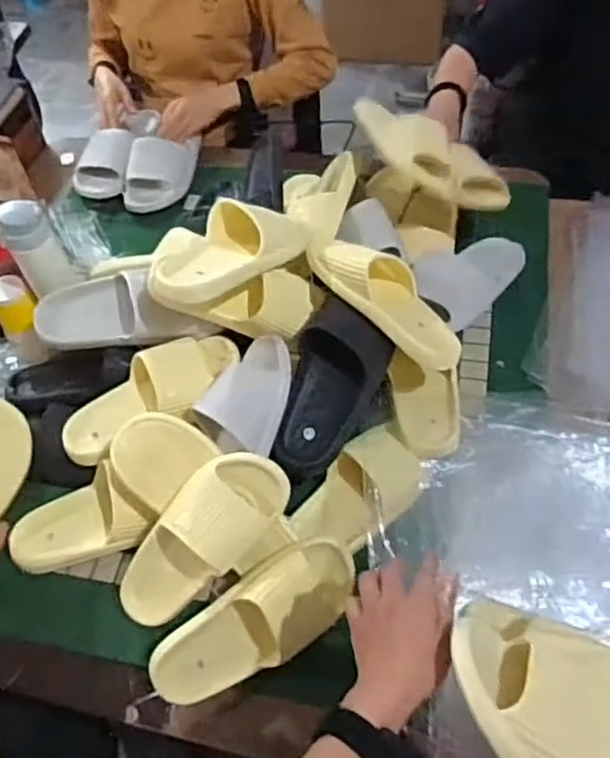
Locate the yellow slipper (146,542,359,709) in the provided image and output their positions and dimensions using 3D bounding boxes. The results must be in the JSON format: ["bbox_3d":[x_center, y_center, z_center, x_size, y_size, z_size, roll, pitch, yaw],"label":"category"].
[{"bbox_3d":[-0.057,0.262,0.729,0.239,0.077,0.090,-36,60,0],"label":"yellow slipper"}]

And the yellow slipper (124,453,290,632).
[{"bbox_3d":[-0.119,0.181,0.758,0.239,0.071,0.098,-47,60,13],"label":"yellow slipper"}]

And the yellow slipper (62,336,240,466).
[{"bbox_3d":[-0.202,0.023,0.874,0.246,0.069,0.099,-31,58,1],"label":"yellow slipper"}]

